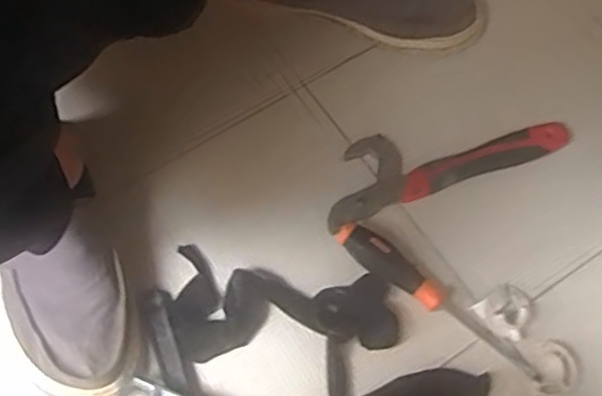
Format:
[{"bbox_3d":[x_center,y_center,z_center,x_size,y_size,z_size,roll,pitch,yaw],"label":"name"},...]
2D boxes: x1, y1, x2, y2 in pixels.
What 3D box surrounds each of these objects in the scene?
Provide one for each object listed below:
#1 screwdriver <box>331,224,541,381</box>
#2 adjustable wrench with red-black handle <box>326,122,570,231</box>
[{"bbox_3d":[0.114,0.084,0.576,0.200,0.027,0.025,34,69,16],"label":"screwdriver"},{"bbox_3d":[0.128,-0.043,0.643,0.240,0.025,0.082,-20,65,-9],"label":"adjustable wrench with red-black handle"}]

